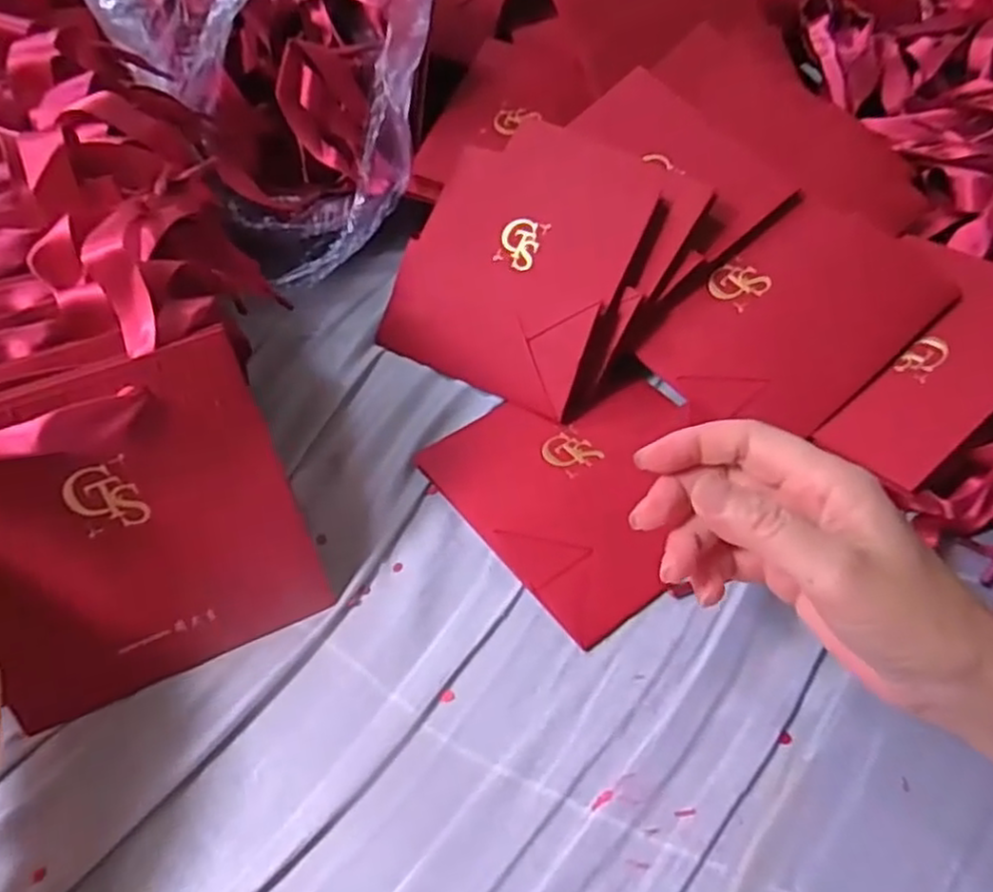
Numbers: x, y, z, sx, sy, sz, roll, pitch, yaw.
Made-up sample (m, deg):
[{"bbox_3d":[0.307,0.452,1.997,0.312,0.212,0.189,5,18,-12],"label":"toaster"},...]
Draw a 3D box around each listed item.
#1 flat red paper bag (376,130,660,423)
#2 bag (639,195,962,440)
[{"bbox_3d":[0.012,-0.114,0.439,0.141,0.013,0.160,26,86,28],"label":"flat red paper bag"},{"bbox_3d":[0.163,-0.071,0.400,0.146,0.008,0.106,-42,66,-2],"label":"bag"}]

